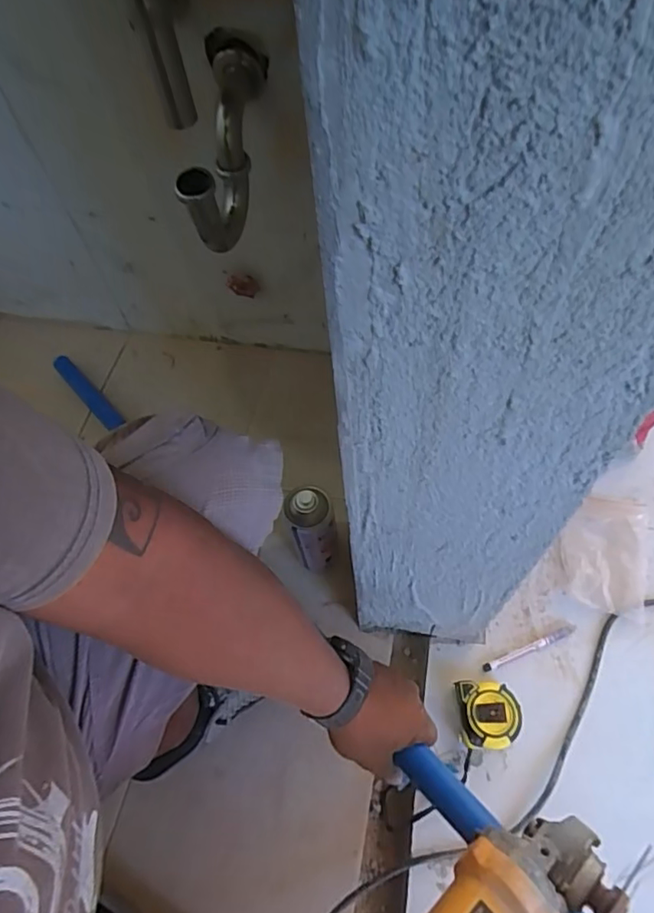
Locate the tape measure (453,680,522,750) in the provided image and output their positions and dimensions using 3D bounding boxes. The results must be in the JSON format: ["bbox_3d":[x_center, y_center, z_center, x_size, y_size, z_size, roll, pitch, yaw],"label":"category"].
[{"bbox_3d":[0.192,0.306,0.652,0.070,0.038,0.070,-1,60,3],"label":"tape measure"}]

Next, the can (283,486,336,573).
[{"bbox_3d":[-0.019,0.098,0.743,0.058,0.163,0.057,-2,60,3],"label":"can"}]

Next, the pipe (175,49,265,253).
[{"bbox_3d":[-0.112,-0.350,0.627,0.060,0.116,0.196,5,60,9],"label":"pipe"}]

